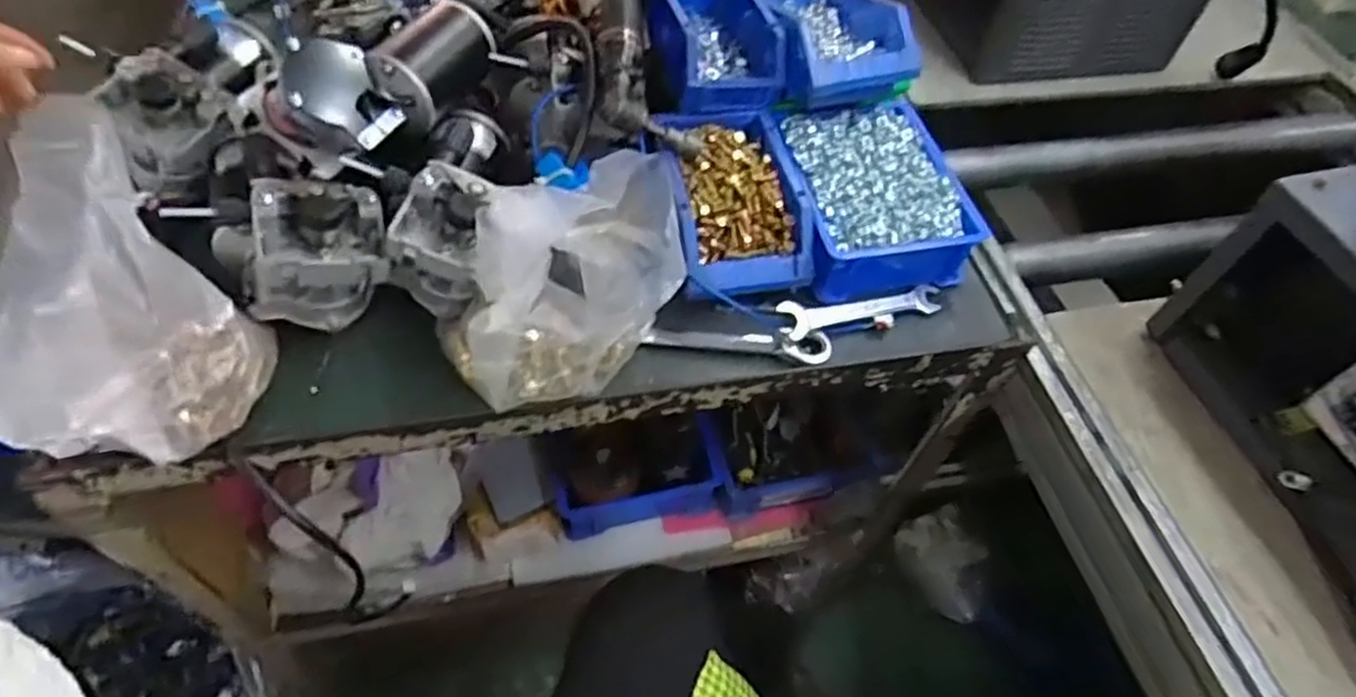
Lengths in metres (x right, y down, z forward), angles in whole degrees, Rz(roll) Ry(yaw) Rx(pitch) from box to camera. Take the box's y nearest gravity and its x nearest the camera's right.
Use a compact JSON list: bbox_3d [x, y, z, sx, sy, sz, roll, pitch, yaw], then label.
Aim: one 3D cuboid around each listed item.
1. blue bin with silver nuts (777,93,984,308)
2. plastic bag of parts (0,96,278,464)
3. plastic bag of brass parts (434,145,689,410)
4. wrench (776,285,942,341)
[{"bbox_3d":[0.180,-0.144,0.709,0.155,0.071,0.197,-7,55,-11],"label":"blue bin with silver nuts"},{"bbox_3d":[-0.330,-0.017,0.463,0.070,0.174,0.191,-6,54,-10],"label":"plastic bag of parts"},{"bbox_3d":[-0.088,-0.055,0.552,0.162,0.160,0.111,-29,62,-24],"label":"plastic bag of brass parts"},{"bbox_3d":[0.162,-0.038,0.660,0.151,0.013,0.039,-13,56,-15],"label":"wrench"}]

